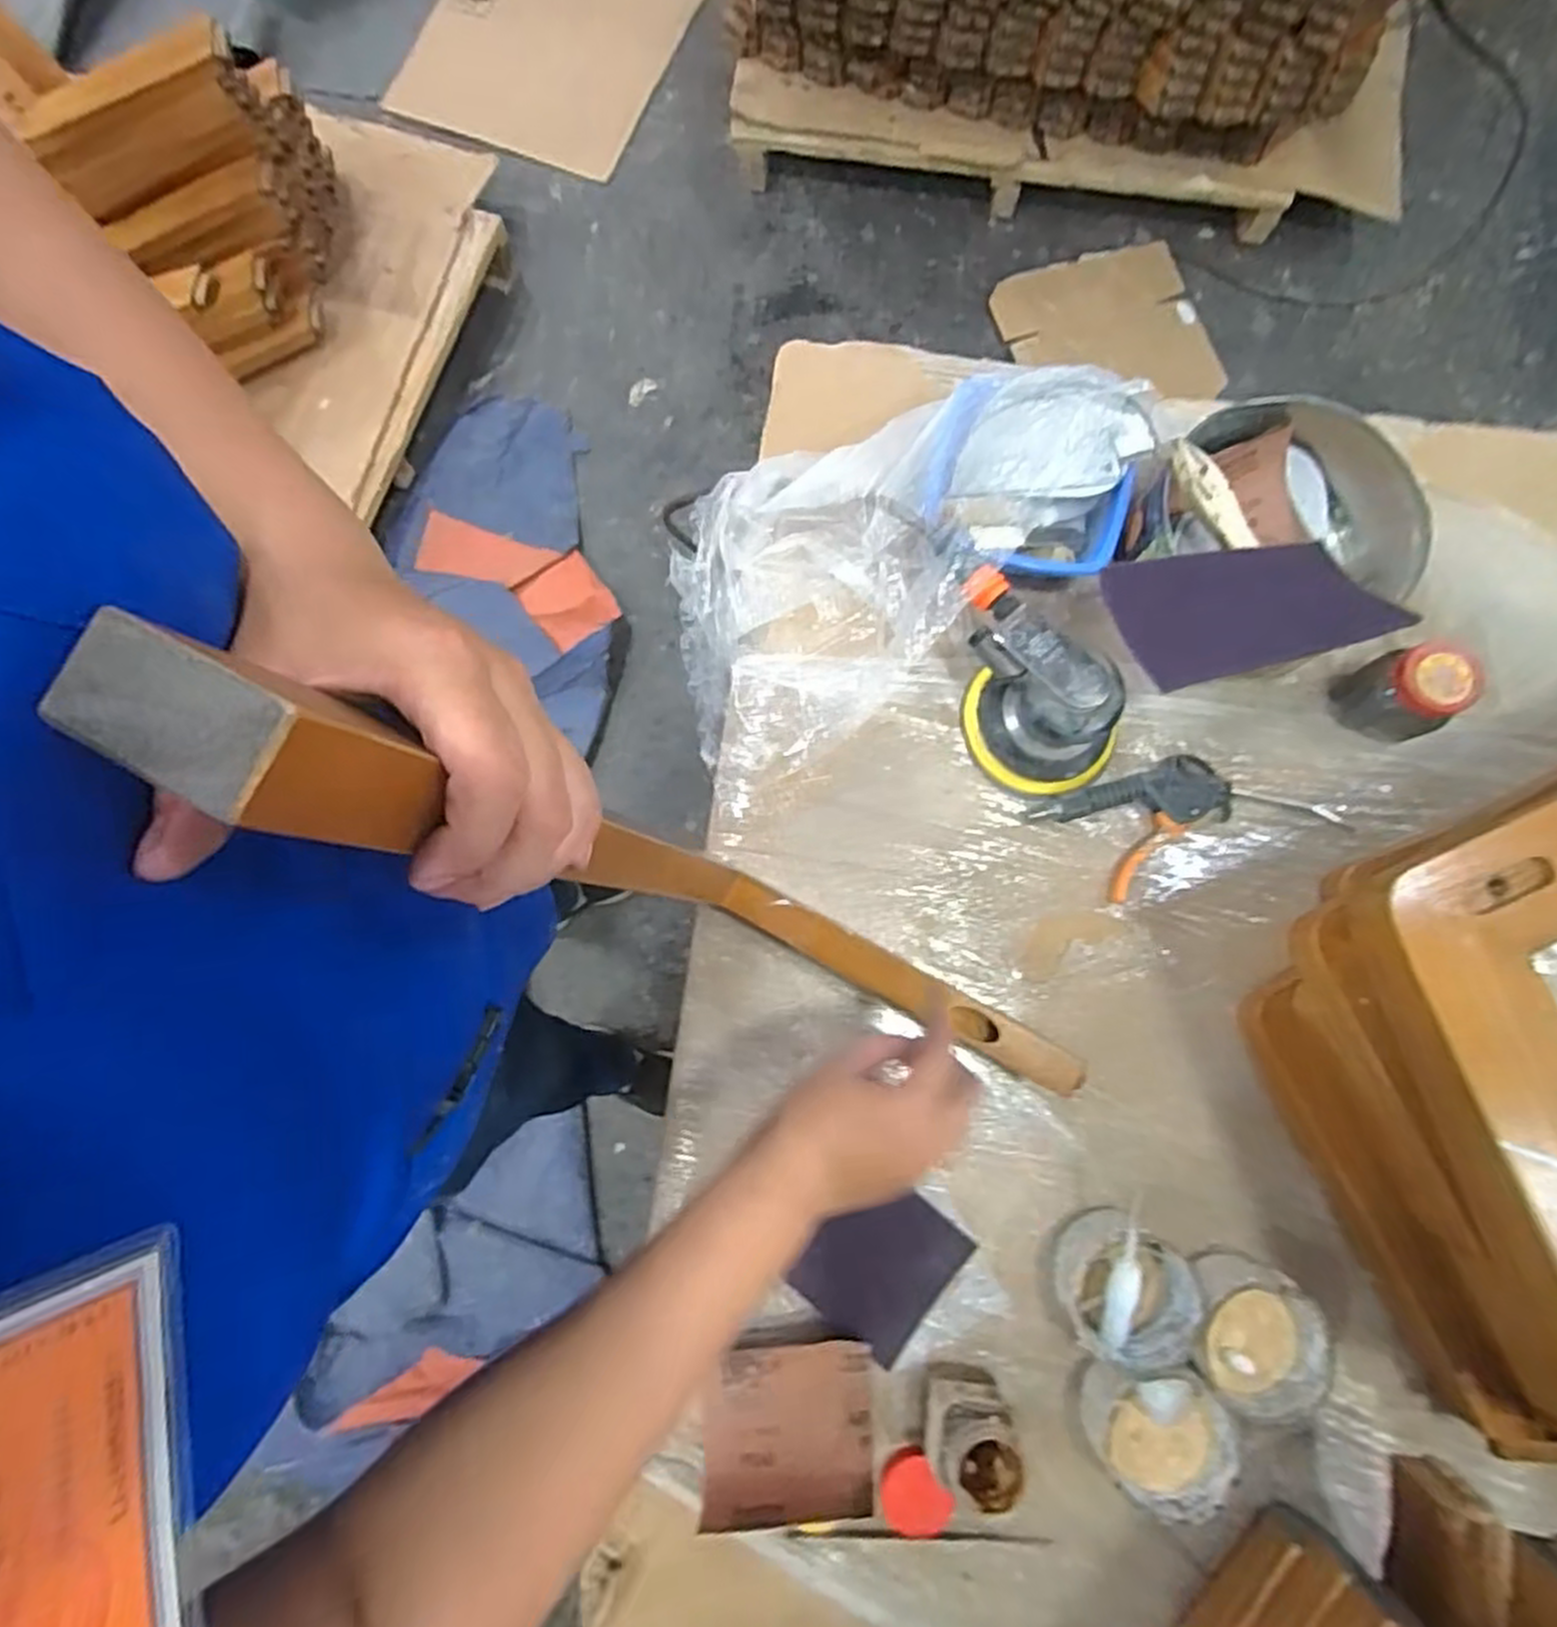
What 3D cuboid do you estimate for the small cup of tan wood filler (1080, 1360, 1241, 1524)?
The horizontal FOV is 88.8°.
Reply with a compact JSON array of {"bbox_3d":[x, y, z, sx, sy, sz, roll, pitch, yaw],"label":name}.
[{"bbox_3d":[0.241,0.391,0.507,0.077,0.053,0.084,0,78,-1],"label":"small cup of tan wood filler"}]

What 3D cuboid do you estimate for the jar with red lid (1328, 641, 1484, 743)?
[{"bbox_3d":[0.458,-0.088,0.582,0.058,0.080,0.051,17,78,2],"label":"jar with red lid"}]

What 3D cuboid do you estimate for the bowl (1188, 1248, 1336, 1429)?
[{"bbox_3d":[0.308,0.339,0.515,0.088,0.047,0.085,0,78,-1],"label":"bowl"}]

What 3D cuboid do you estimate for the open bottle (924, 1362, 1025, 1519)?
[{"bbox_3d":[0.117,0.385,0.494,0.053,0.070,0.050,6,78,0],"label":"open bottle"}]

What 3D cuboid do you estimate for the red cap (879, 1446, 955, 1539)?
[{"bbox_3d":[0.087,0.440,0.511,0.041,0.017,0.044,0,78,-1],"label":"red cap"}]

